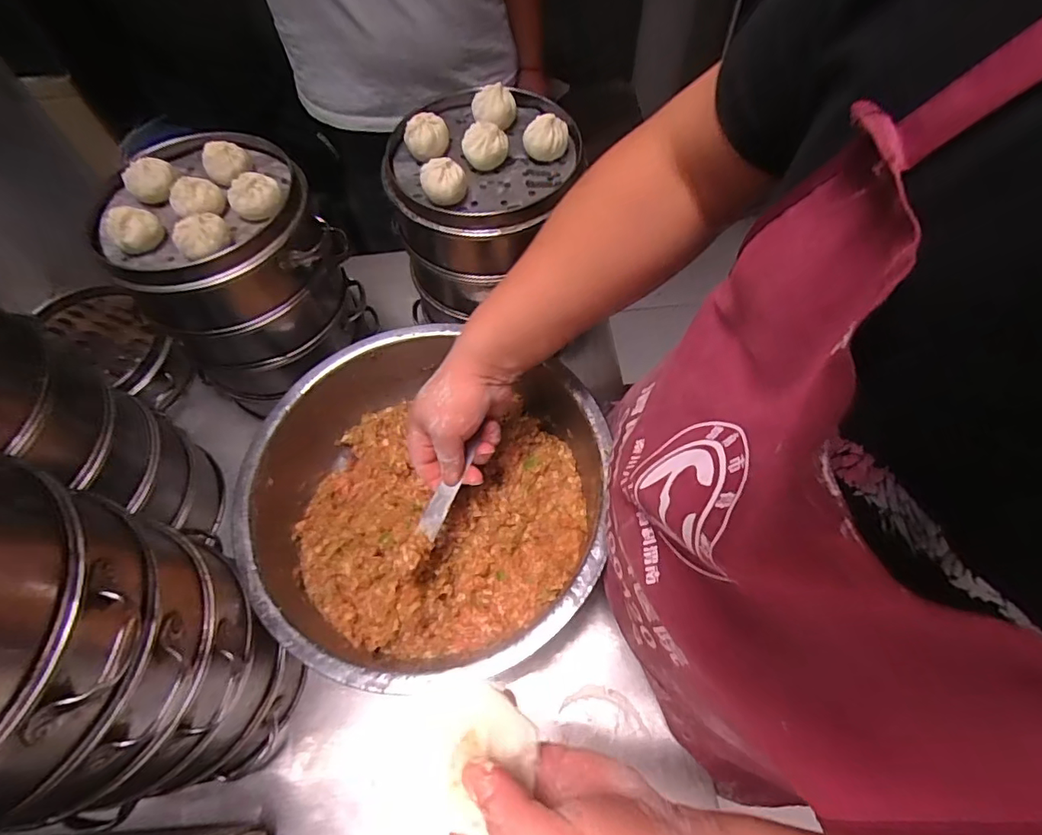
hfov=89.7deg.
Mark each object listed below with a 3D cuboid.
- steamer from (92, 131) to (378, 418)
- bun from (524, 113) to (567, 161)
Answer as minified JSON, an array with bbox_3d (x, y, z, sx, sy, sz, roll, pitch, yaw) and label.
[{"bbox_3d":[-0.289,-0.153,0.567,0.197,0.231,0.189,-39,67,-17],"label":"steamer"},{"bbox_3d":[0.024,-0.268,0.501,0.038,0.033,0.038,9,62,7],"label":"bun"}]

